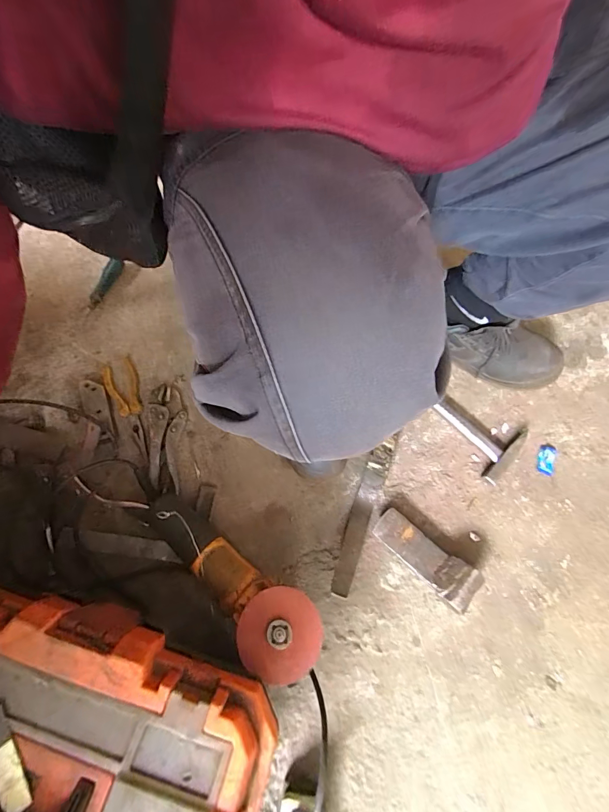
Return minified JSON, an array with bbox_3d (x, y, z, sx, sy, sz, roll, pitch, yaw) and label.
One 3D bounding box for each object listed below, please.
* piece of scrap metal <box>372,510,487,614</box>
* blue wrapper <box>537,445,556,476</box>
[{"bbox_3d":[0.171,0.213,0.542,0.151,0.045,0.056,42,70,15],"label":"piece of scrap metal"},{"bbox_3d":[0.399,0.087,0.623,0.025,0.004,0.052,23,66,8],"label":"blue wrapper"}]

